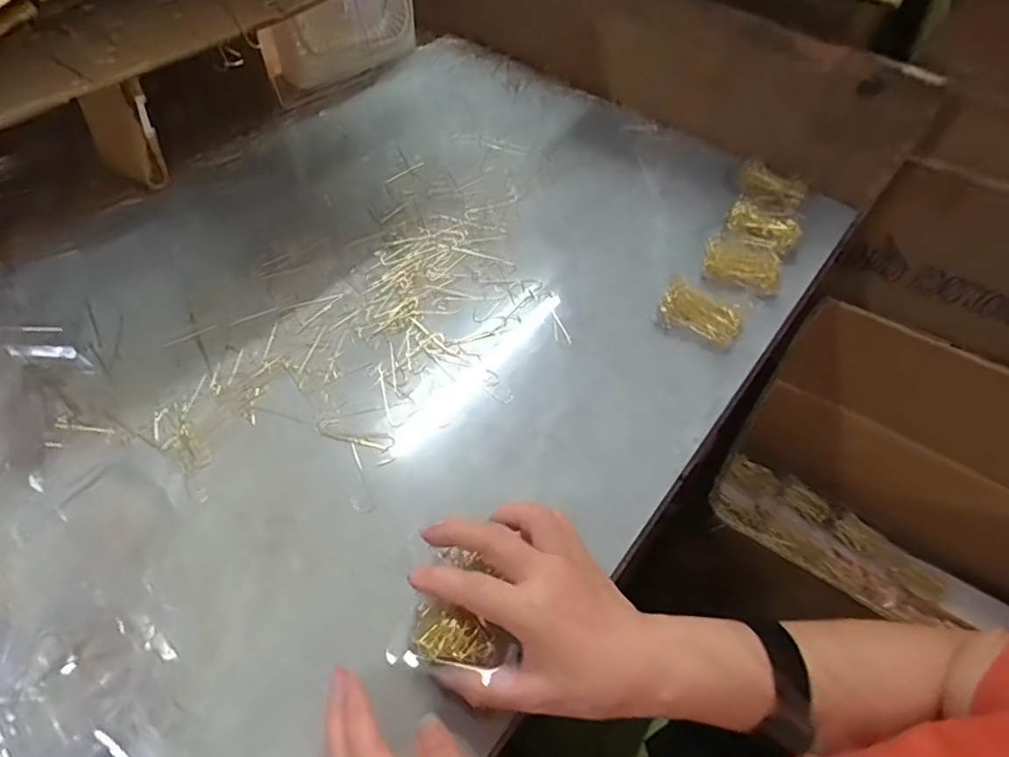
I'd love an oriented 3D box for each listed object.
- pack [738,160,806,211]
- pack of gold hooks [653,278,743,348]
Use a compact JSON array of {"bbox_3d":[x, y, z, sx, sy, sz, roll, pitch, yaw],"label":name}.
[{"bbox_3d":[0.287,-0.208,0.631,0.039,0.028,0.071,-32,62,-23],"label":"pack"},{"bbox_3d":[0.174,-0.059,0.517,0.071,0.009,0.052,31,59,17],"label":"pack of gold hooks"}]

